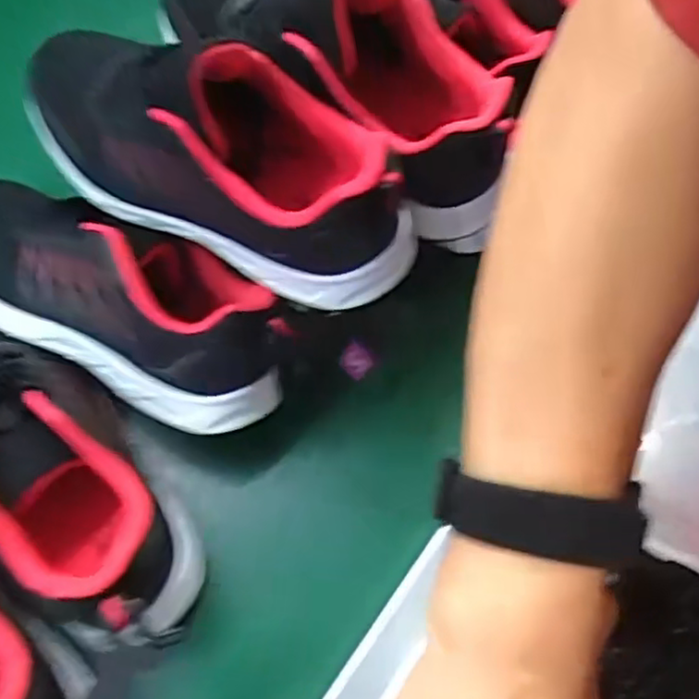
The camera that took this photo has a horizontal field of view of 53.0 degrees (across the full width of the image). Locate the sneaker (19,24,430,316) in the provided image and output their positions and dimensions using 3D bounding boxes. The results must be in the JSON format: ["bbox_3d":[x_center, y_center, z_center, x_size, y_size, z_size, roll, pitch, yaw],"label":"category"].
[{"bbox_3d":[-0.079,-0.113,0.391,0.258,0.104,0.084,28,66,16],"label":"sneaker"}]

